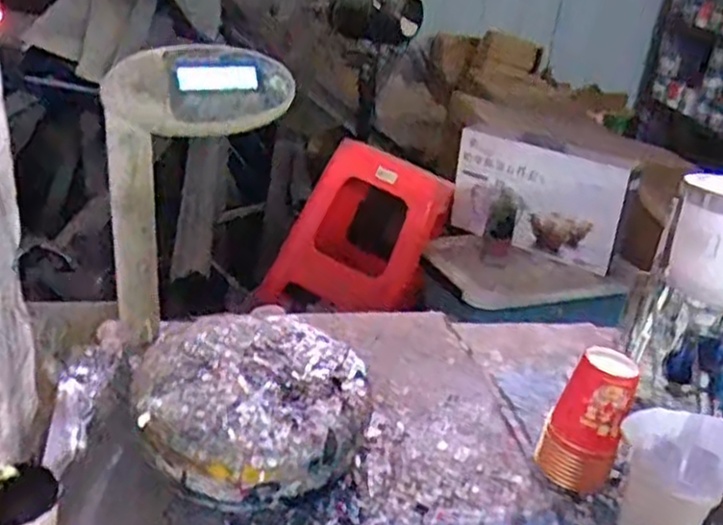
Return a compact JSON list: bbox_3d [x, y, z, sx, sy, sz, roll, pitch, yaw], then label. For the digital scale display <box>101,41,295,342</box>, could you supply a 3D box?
[{"bbox_3d":[-0.165,-0.076,0.795,0.061,0.282,0.178,27,33,37],"label":"digital scale display"}]

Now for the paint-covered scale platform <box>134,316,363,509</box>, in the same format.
[{"bbox_3d":[-0.111,0.141,0.768,0.217,0.080,0.215,1,26,-9],"label":"paint-covered scale platform"}]

